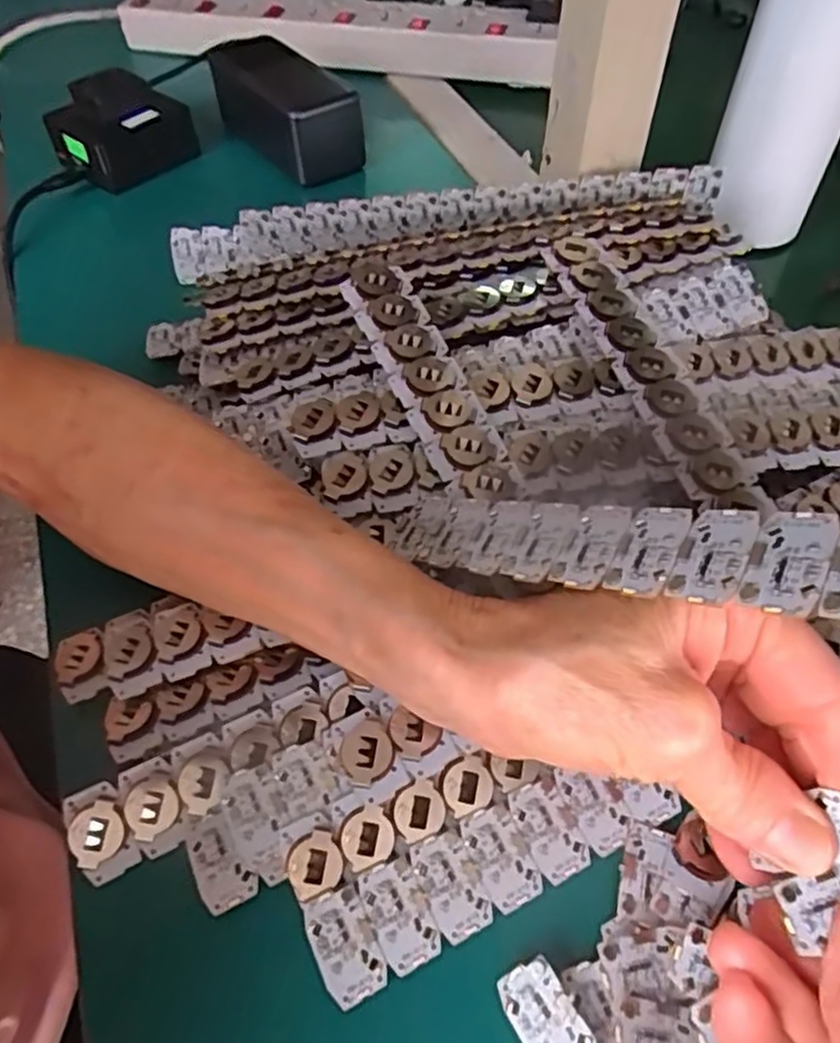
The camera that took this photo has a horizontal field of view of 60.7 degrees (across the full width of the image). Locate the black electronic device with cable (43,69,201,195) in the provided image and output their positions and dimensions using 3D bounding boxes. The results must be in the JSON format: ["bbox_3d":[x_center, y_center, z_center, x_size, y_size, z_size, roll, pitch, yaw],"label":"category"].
[{"bbox_3d":[-0.203,-0.268,0.487,0.084,0.046,0.065,-36,60,-22],"label":"black electronic device with cable"}]

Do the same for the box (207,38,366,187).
[{"bbox_3d":[-0.093,-0.287,0.503,0.052,0.053,0.131,-32,59,-19],"label":"box"}]

